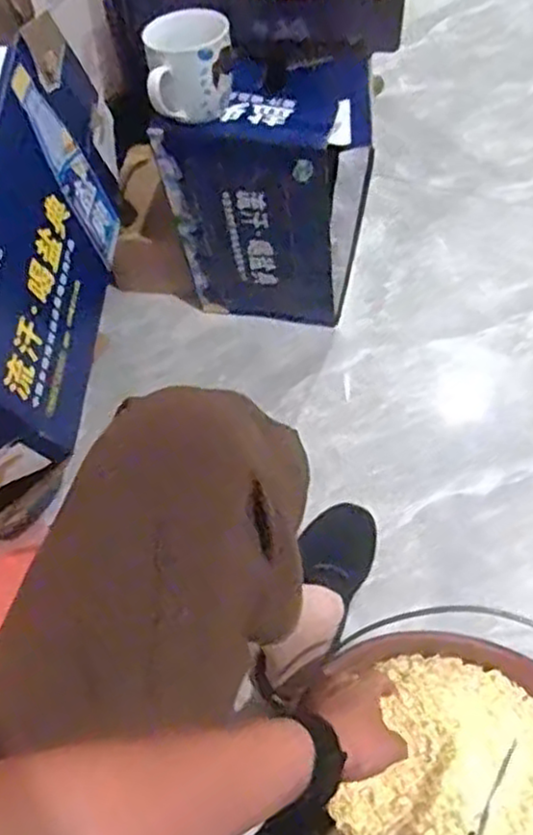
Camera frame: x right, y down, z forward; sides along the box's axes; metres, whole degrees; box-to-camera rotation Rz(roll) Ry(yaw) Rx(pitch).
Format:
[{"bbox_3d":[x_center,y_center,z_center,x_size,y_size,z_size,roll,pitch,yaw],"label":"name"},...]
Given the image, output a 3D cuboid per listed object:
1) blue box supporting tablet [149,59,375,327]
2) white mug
[{"bbox_3d":[0.009,-0.280,0.919,0.220,0.318,0.170,7,65,6],"label":"blue box supporting tablet"},{"bbox_3d":[-0.079,-0.352,0.730,0.081,0.080,0.076,-7,64,0],"label":"white mug"}]

